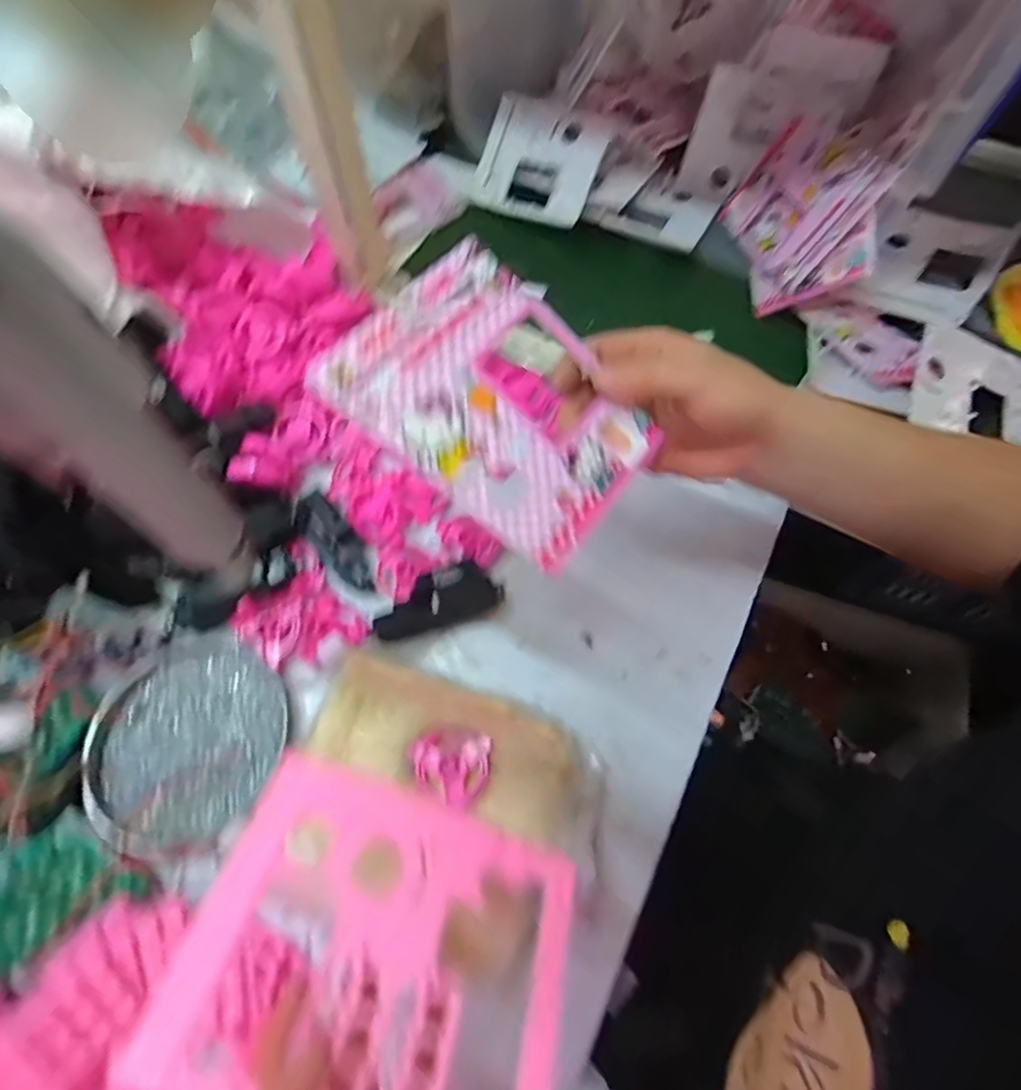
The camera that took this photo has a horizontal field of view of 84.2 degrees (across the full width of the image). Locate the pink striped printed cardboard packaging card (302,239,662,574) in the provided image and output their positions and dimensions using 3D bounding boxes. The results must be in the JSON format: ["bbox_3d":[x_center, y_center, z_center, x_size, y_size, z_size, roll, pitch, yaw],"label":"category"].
[{"bbox_3d":[-0.003,-0.066,0.272,0.141,0.006,0.114,43,69,-7],"label":"pink striped printed cardboard packaging card"}]

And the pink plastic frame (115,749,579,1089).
[{"bbox_3d":[-0.050,0.176,0.250,0.163,0.008,0.130,23,41,-6],"label":"pink plastic frame"}]

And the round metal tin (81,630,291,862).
[{"bbox_3d":[-0.226,0.132,0.398,0.127,0.022,0.129,0,64,0],"label":"round metal tin"}]

